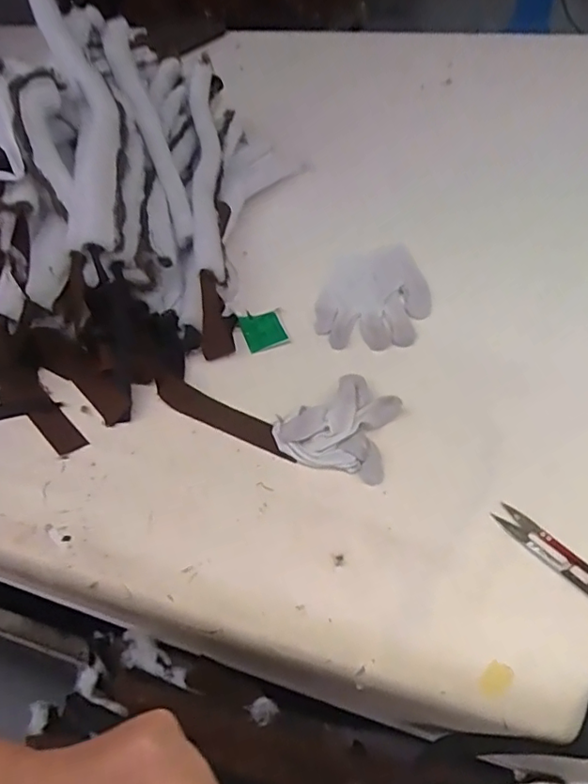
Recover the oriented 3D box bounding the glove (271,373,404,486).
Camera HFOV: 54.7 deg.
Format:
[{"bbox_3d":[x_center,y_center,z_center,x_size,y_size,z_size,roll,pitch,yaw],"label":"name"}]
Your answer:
[{"bbox_3d":[0.043,0.024,0.525,0.100,0.020,0.107,14,50,19],"label":"glove"}]

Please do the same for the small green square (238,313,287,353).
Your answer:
[{"bbox_3d":[-0.035,-0.069,0.644,0.044,0.005,0.053,-19,50,-10],"label":"small green square"}]

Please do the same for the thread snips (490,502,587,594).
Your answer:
[{"bbox_3d":[0.195,0.122,0.426,0.020,0.007,0.098,-32,51,-22],"label":"thread snips"}]

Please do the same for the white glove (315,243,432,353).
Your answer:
[{"bbox_3d":[0.088,-0.106,0.630,0.120,0.037,0.129,4,47,10],"label":"white glove"}]

